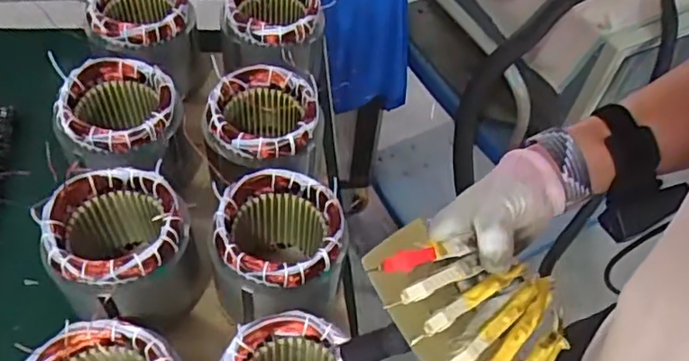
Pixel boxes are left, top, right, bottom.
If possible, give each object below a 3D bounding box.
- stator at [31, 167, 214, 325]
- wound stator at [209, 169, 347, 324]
[{"bbox_3d":[-0.251,0.079,0.686,0.147,0.150,0.144,-26,60,-22],"label":"stator"},{"bbox_3d":[-0.076,0.091,0.707,0.142,0.172,0.148,-9,55,-11],"label":"wound stator"}]

